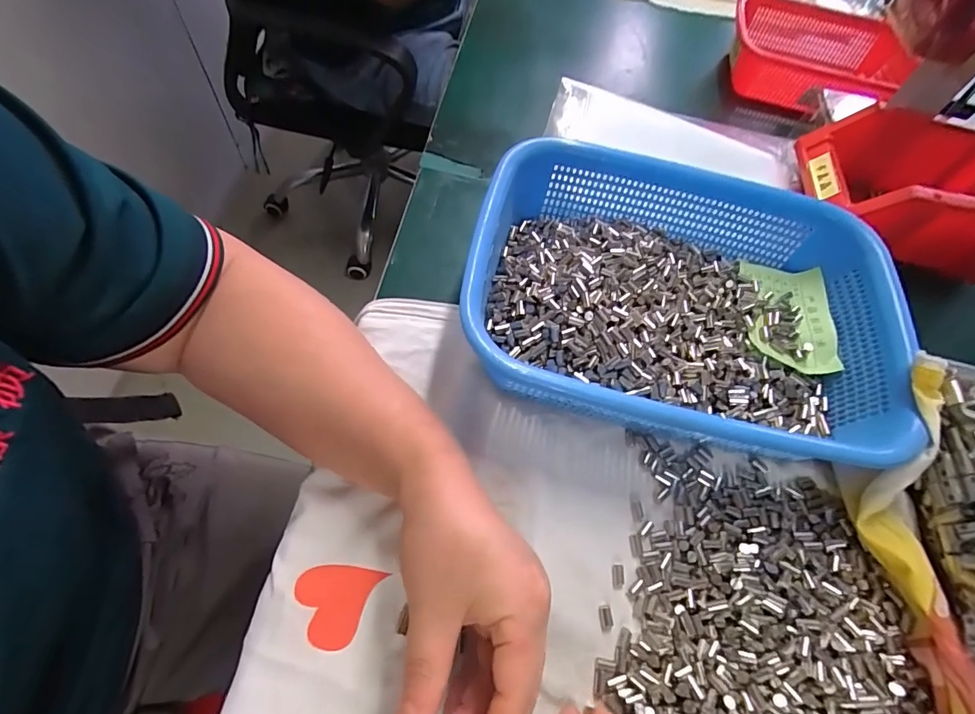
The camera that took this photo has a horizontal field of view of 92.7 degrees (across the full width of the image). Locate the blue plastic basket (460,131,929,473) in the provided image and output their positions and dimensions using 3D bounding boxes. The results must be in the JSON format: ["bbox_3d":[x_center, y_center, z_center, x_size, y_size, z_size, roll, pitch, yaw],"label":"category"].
[{"bbox_3d":[0.129,-0.037,0.330,0.281,0.077,0.208,14,62,-1],"label":"blue plastic basket"}]

